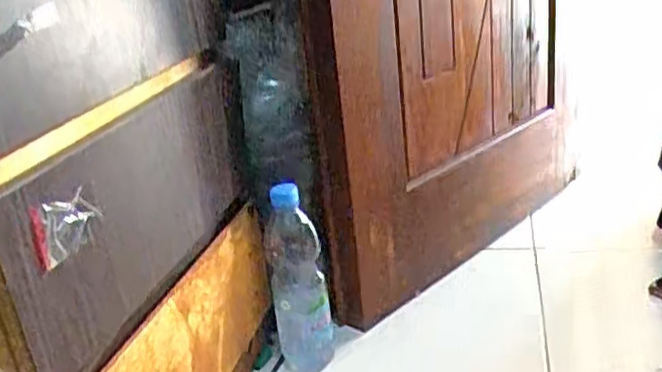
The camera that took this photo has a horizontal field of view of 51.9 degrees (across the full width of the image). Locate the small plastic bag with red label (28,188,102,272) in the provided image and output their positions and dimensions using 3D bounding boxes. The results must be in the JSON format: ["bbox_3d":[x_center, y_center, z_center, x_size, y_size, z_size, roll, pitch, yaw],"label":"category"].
[{"bbox_3d":[-0.186,0.026,0.481,0.005,0.044,0.065,1,25,19],"label":"small plastic bag with red label"}]

